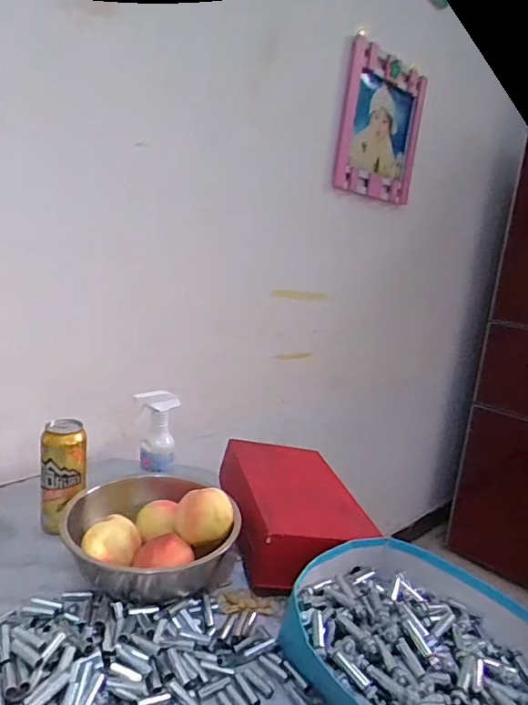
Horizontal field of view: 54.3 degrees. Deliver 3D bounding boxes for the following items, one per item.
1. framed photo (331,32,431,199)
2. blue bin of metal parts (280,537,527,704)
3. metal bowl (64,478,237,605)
[{"bbox_3d":[0.332,-0.604,1.403,0.367,0.355,0.050,-1,18,-45],"label":"framed photo"},{"bbox_3d":[0.167,0.329,0.567,0.295,0.085,0.251,18,18,39],"label":"blue bin of metal parts"},{"bbox_3d":[-0.153,0.258,0.713,0.212,0.118,0.212,6,14,-1],"label":"metal bowl"}]

